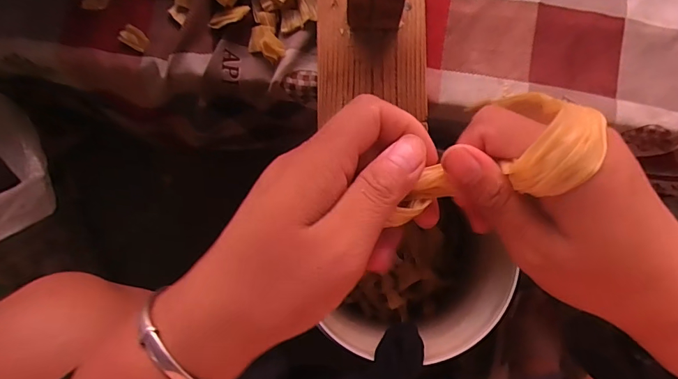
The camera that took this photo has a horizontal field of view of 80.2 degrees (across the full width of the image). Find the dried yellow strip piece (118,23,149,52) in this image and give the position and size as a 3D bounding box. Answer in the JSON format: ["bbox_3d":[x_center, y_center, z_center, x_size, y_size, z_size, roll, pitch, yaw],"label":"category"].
[{"bbox_3d":[-0.178,-0.132,0.350,0.026,0.004,0.017,30,85,4],"label":"dried yellow strip piece"}]

